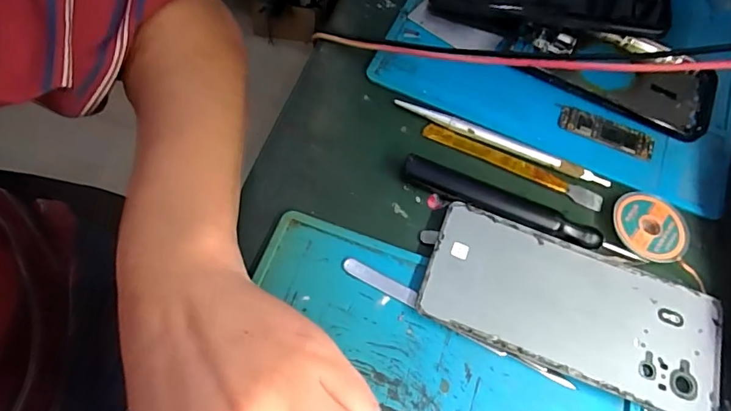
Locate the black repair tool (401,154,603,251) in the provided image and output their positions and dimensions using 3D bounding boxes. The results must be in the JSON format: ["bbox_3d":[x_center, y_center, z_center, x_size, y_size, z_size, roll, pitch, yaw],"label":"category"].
[{"bbox_3d":[0.081,-0.003,0.284,0.121,0.010,0.019,20,64,7],"label":"black repair tool"}]

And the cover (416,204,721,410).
[{"bbox_3d":[0.112,0.057,0.261,0.158,0.007,0.072,20,64,7],"label":"cover"}]

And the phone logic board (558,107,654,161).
[{"bbox_3d":[0.161,-0.049,0.316,0.063,0.004,0.020,22,64,8],"label":"phone logic board"}]

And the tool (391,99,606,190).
[{"bbox_3d":[0.088,-0.043,0.308,0.143,0.006,0.011,21,64,7],"label":"tool"}]

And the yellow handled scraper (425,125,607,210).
[{"bbox_3d":[0.094,-0.026,0.306,0.119,0.007,0.013,24,64,8],"label":"yellow handled scraper"}]

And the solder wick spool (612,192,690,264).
[{"bbox_3d":[0.171,0.012,0.285,0.044,0.008,0.045,1,63,-3],"label":"solder wick spool"}]

